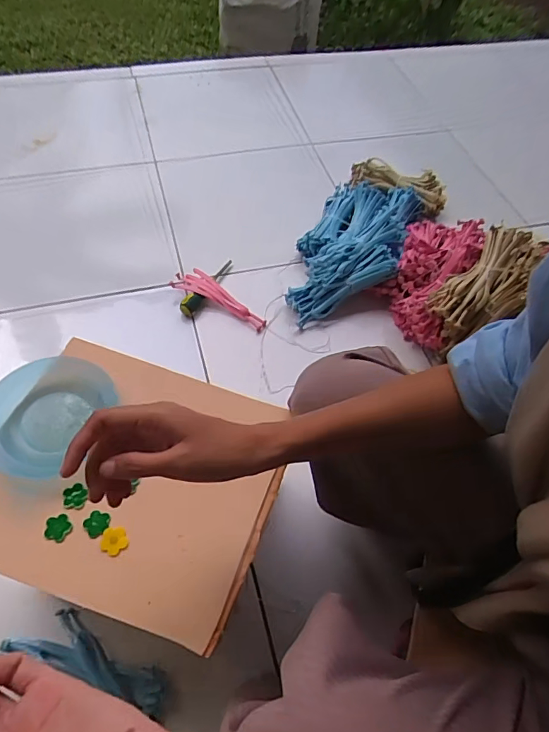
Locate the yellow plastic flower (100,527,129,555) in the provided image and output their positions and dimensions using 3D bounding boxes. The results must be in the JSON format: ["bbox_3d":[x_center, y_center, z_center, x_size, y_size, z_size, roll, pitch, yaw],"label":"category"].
[{"bbox_3d":[-0.148,0.160,0.430,0.024,0.004,0.024,2,58,-3],"label":"yellow plastic flower"}]

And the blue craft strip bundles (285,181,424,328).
[{"bbox_3d":[0.162,-0.255,0.946,0.198,0.092,0.399,22,59,9],"label":"blue craft strip bundles"}]

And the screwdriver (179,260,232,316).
[{"bbox_3d":[-0.133,-0.159,0.914,0.026,0.036,0.166,24,60,10],"label":"screwdriver"}]

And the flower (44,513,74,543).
[{"bbox_3d":[-0.199,0.149,0.431,0.023,0.004,0.024,2,58,-3],"label":"flower"}]

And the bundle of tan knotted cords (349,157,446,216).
[{"bbox_3d":[0.286,-0.424,1.079,0.230,0.048,0.082,28,61,13],"label":"bundle of tan knotted cords"}]

